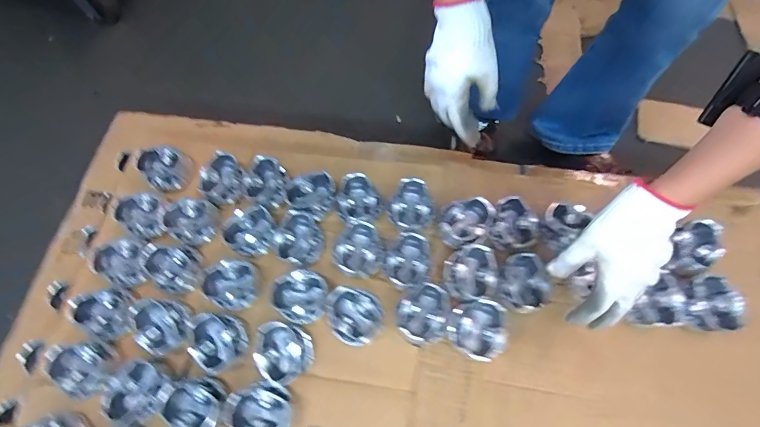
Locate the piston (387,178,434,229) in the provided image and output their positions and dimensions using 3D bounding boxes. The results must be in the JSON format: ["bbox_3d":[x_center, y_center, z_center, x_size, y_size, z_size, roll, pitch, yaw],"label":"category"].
[{"bbox_3d":[0.046,-0.013,0.579,0.064,0.049,0.065,-1,68,2],"label":"piston"}]

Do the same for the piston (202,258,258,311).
[{"bbox_3d":[-0.212,0.101,0.555,0.068,0.048,0.064,-1,68,2],"label":"piston"}]

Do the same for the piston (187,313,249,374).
[{"bbox_3d":[-0.217,0.173,0.532,0.065,0.043,0.075,-39,72,-13],"label":"piston"}]

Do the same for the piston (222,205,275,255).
[{"bbox_3d":[-0.194,0.025,0.589,0.071,0.045,0.071,-1,68,2],"label":"piston"}]

